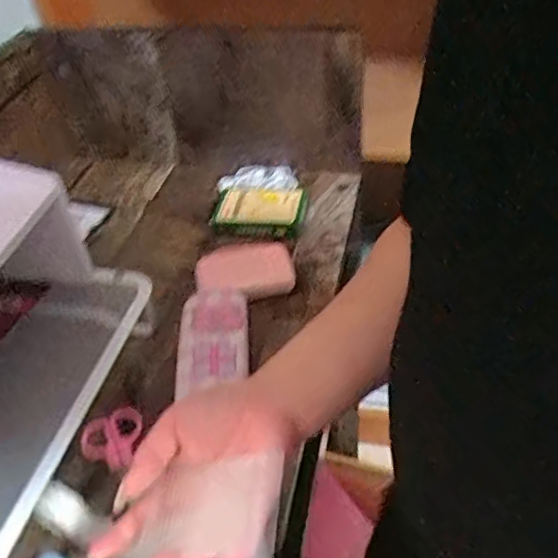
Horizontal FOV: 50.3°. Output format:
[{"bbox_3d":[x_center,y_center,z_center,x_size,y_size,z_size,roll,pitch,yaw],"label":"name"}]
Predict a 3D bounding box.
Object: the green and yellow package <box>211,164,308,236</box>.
[{"bbox_3d":[-0.023,-0.103,0.730,0.107,0.019,0.153,-2,41,4],"label":"green and yellow package"}]

